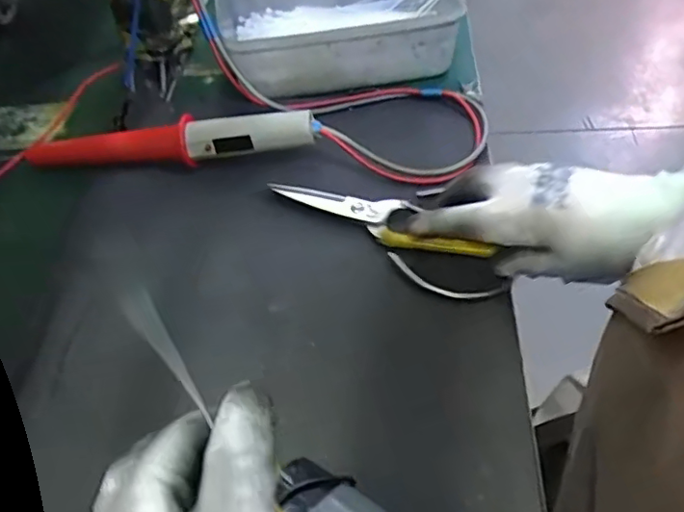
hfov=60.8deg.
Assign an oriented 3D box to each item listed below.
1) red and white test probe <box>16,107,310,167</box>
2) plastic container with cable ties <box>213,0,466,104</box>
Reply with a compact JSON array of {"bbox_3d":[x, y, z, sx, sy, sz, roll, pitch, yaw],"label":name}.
[{"bbox_3d":[-0.148,-0.096,0.494,0.248,0.036,0.028,-2,51,4],"label":"red and white test probe"},{"bbox_3d":[-0.003,-0.234,0.573,0.226,0.062,0.159,-11,51,-3],"label":"plastic container with cable ties"}]

